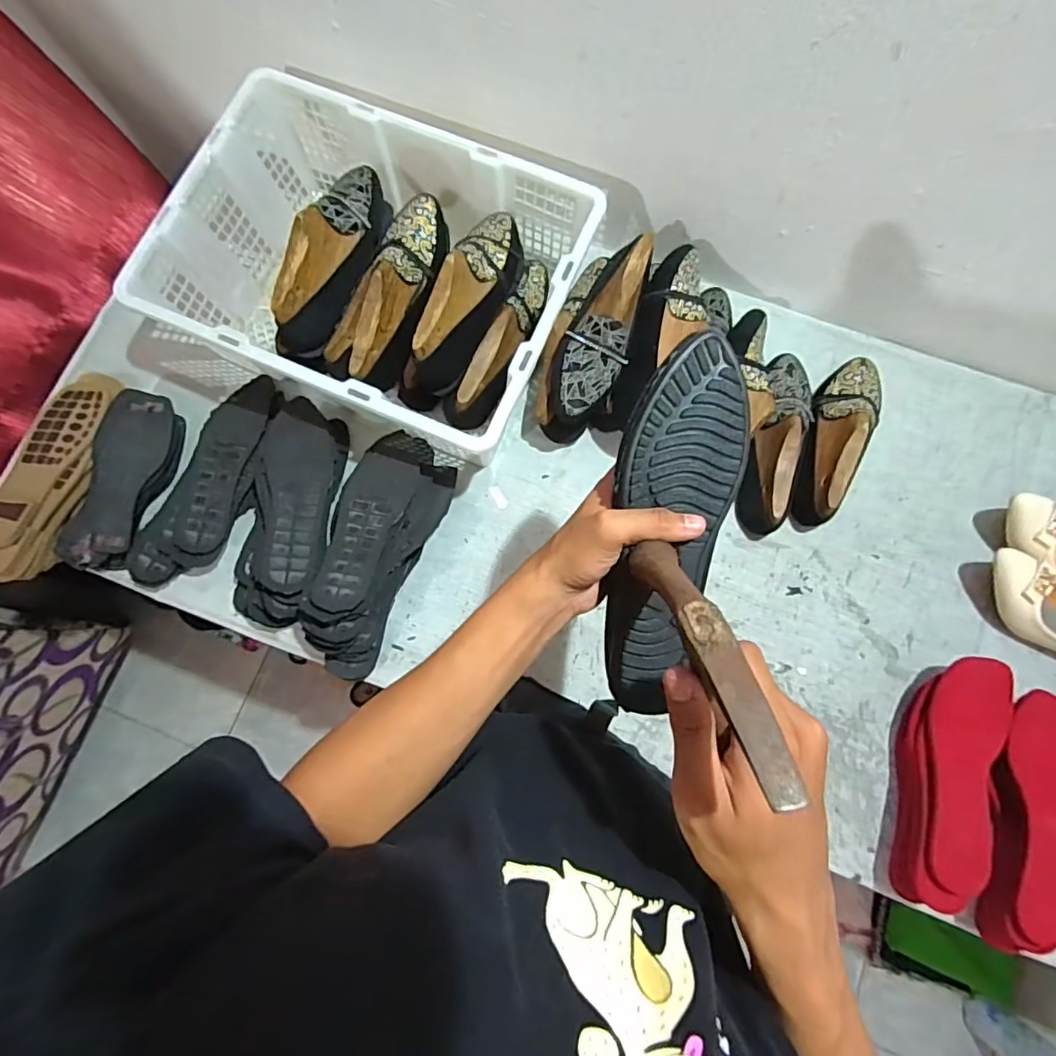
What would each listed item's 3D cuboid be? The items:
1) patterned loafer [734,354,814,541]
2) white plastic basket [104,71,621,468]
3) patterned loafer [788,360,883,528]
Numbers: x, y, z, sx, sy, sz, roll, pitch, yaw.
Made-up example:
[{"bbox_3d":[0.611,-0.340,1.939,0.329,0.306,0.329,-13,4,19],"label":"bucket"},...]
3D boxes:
[{"bbox_3d":[0.320,-0.116,0.707,0.077,0.084,0.247,12,79,3],"label":"patterned loafer"},{"bbox_3d":[-0.185,-0.306,0.704,0.461,0.173,0.341,23,79,5],"label":"white plastic basket"},{"bbox_3d":[0.400,-0.122,0.705,0.081,0.075,0.236,26,80,6],"label":"patterned loafer"}]

